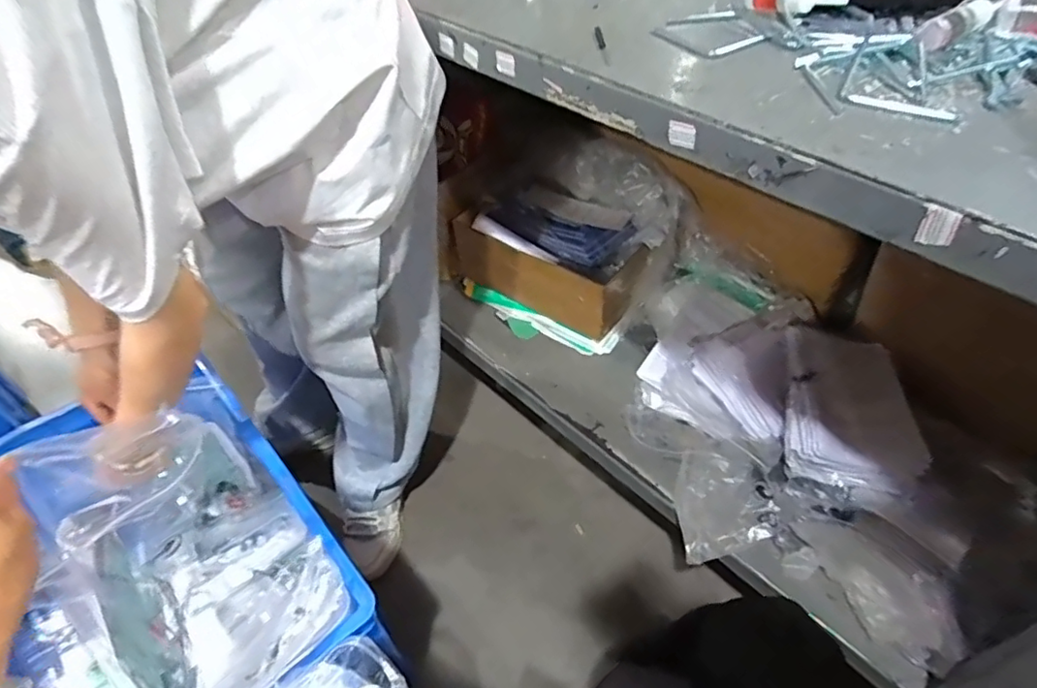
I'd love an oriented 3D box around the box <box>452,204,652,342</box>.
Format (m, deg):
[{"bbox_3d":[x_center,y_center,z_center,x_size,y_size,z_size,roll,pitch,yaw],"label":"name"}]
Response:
[{"bbox_3d":[0.051,-0.153,1.084,0.335,0.125,0.147,28,54,24],"label":"box"}]

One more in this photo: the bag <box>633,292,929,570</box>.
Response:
[{"bbox_3d":[0.354,0.088,0.877,0.331,0.139,0.384,-12,48,-9],"label":"bag"}]

